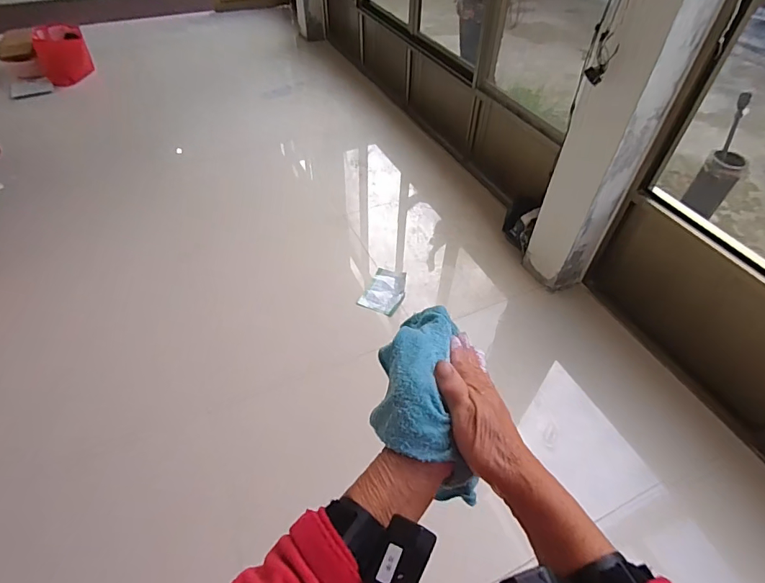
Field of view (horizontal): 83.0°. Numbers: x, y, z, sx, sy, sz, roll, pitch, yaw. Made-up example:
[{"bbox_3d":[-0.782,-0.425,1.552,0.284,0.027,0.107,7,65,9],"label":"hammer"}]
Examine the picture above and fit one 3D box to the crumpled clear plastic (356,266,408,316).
[{"bbox_3d":[0.014,-0.007,1.897,0.170,0.041,0.234,19,52,17],"label":"crumpled clear plastic"}]

